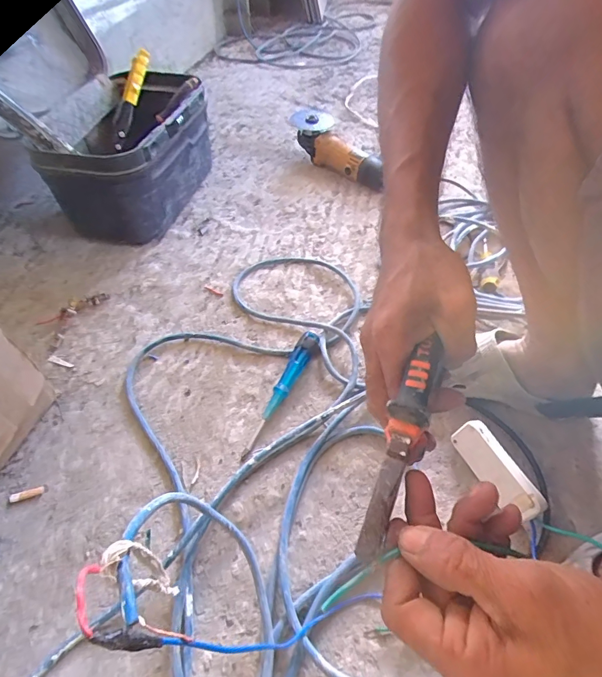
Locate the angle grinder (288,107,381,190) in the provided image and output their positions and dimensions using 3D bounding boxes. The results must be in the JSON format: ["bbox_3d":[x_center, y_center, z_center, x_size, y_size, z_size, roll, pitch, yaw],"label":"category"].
[{"bbox_3d":[0.084,-0.406,0.880,0.089,0.081,0.239,-37,72,-27],"label":"angle grinder"}]

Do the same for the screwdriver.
[{"bbox_3d":[-0.026,0.069,0.539,0.024,0.023,0.189,21,61,16],"label":"screwdriver"}]

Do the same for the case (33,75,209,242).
[{"bbox_3d":[-0.303,-0.334,0.755,0.188,0.193,0.309,11,51,8],"label":"case"}]

